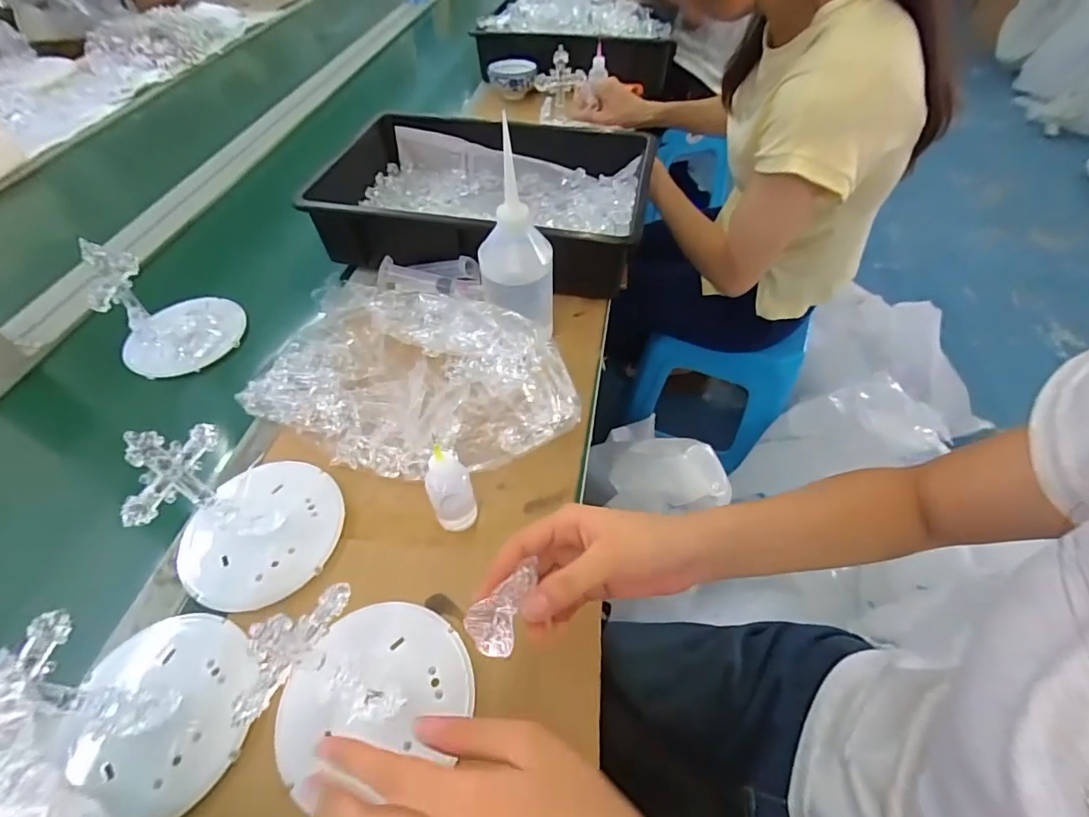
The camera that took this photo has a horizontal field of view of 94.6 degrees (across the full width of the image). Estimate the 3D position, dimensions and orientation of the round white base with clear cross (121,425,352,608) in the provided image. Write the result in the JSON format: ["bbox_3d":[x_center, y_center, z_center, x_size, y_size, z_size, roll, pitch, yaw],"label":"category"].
[{"bbox_3d":[-0.235,0.069,0.378,0.120,0.111,0.124,-1,52,1],"label":"round white base with clear cross"}]

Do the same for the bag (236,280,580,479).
[{"bbox_3d":[-0.131,-0.030,0.480,0.325,0.065,0.171,12,53,11],"label":"bag"}]

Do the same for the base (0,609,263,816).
[{"bbox_3d":[-0.258,0.168,0.300,0.122,0.115,0.109,17,54,15],"label":"base"}]

